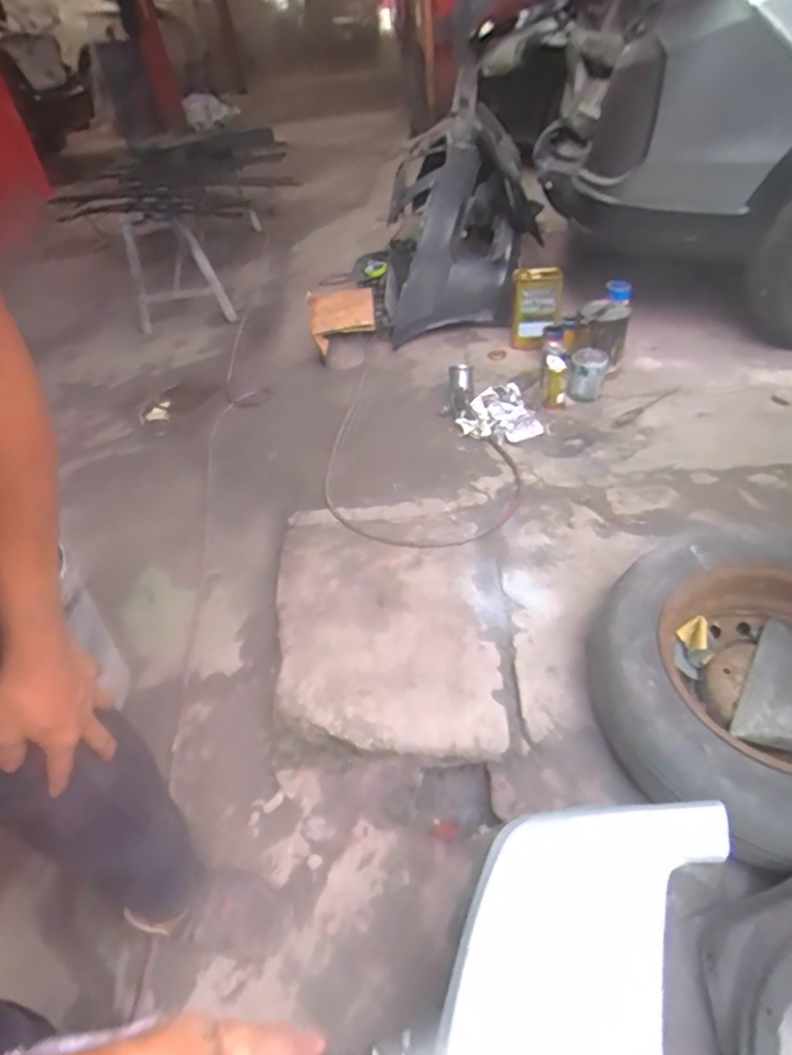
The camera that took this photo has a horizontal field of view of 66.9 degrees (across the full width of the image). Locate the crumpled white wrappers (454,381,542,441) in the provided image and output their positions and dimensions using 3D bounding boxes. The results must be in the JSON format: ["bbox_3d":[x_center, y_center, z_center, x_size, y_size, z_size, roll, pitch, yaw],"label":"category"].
[{"bbox_3d":[0.309,-0.355,1.852,0.240,0.059,0.265,-6,43,2],"label":"crumpled white wrappers"}]

